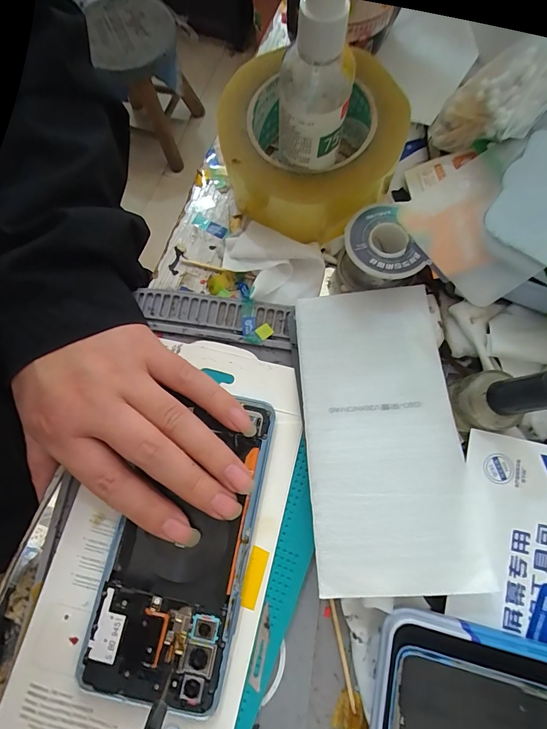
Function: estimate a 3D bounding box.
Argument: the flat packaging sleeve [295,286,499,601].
[{"bbox_3d":[0.059,0.033,0.205,0.083,0.005,0.168,-5,67,5],"label":"flat packaging sleeve"}]

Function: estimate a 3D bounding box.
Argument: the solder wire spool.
[{"bbox_3d":[0.067,-0.076,0.229,0.044,0.026,0.049,7,76,2],"label":"solder wire spool"}]

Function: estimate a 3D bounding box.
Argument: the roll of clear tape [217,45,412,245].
[{"bbox_3d":[0.025,-0.148,0.244,0.120,0.046,0.113,0,76,1],"label":"roll of clear tape"}]

